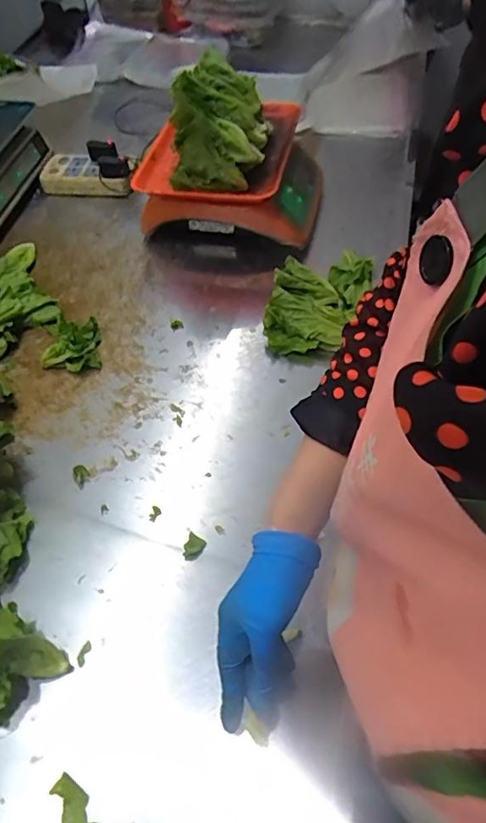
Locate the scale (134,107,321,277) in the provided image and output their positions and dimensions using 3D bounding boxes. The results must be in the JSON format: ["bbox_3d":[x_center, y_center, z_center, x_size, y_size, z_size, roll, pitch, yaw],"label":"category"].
[{"bbox_3d":[-0.009,-0.393,0.895,0.273,0.136,0.294,13,57,10],"label":"scale"}]

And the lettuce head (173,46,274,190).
[{"bbox_3d":[-0.032,-0.447,0.790,0.128,0.103,0.214,4,56,7],"label":"lettuce head"}]

